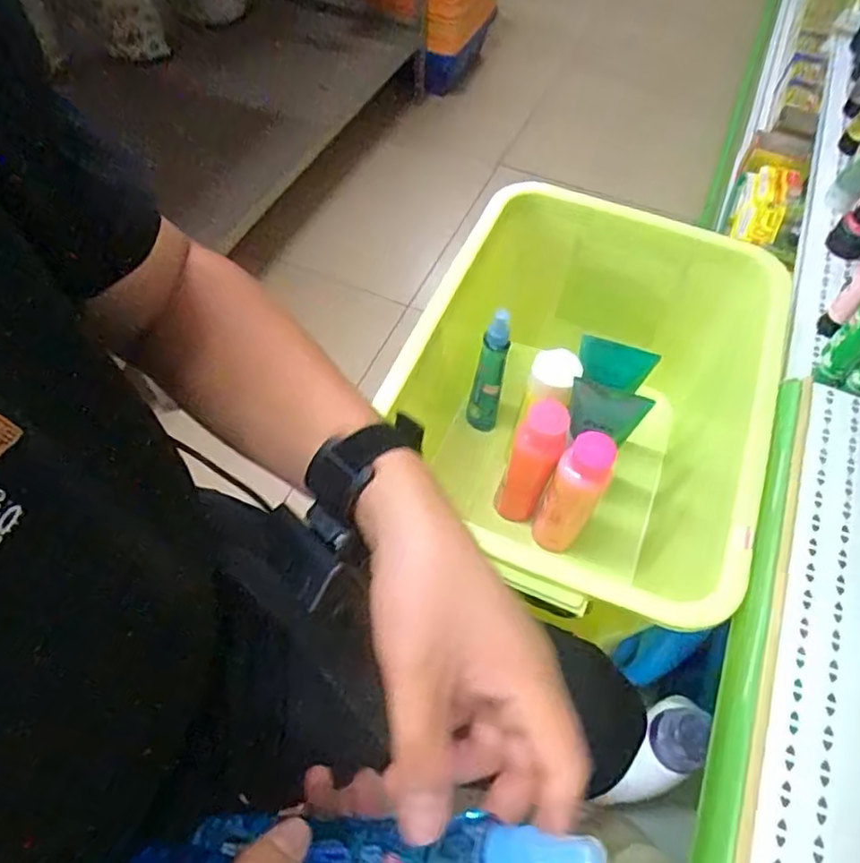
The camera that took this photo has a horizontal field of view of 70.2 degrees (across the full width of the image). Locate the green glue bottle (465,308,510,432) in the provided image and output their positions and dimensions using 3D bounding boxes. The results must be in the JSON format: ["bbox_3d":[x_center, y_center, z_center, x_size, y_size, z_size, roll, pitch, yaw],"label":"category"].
[{"bbox_3d":[0.080,-0.070,0.838,0.042,0.243,0.045,12,58,5],"label":"green glue bottle"}]

